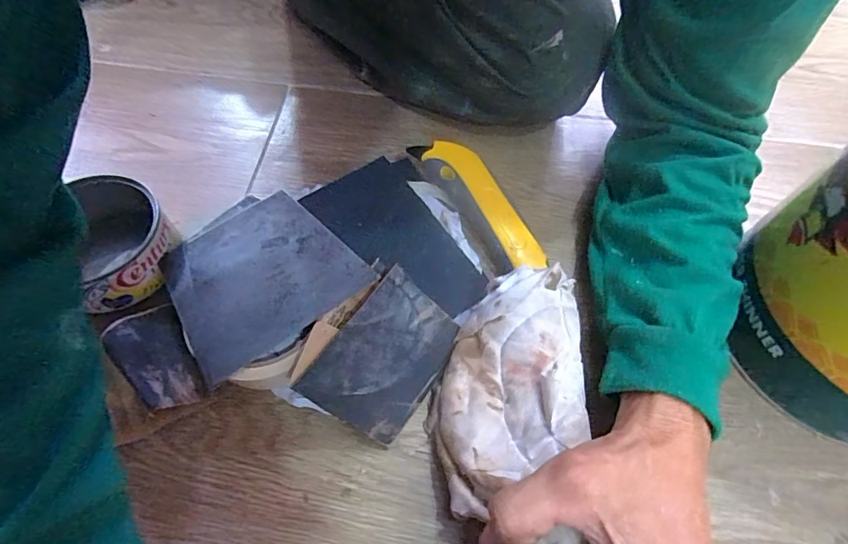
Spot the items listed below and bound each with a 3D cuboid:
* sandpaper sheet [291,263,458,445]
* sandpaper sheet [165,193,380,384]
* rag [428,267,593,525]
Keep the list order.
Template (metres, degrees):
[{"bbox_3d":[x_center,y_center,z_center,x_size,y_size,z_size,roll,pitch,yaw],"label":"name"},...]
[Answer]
[{"bbox_3d":[-0.022,0.049,0.273,0.067,0.006,0.089,45,65,-21],"label":"sandpaper sheet"},{"bbox_3d":[-0.103,0.000,0.290,0.107,0.004,0.097,-34,67,-12],"label":"sandpaper sheet"},{"bbox_3d":[0.051,0.065,0.270,0.088,0.047,0.135,4,61,-1],"label":"rag"}]

